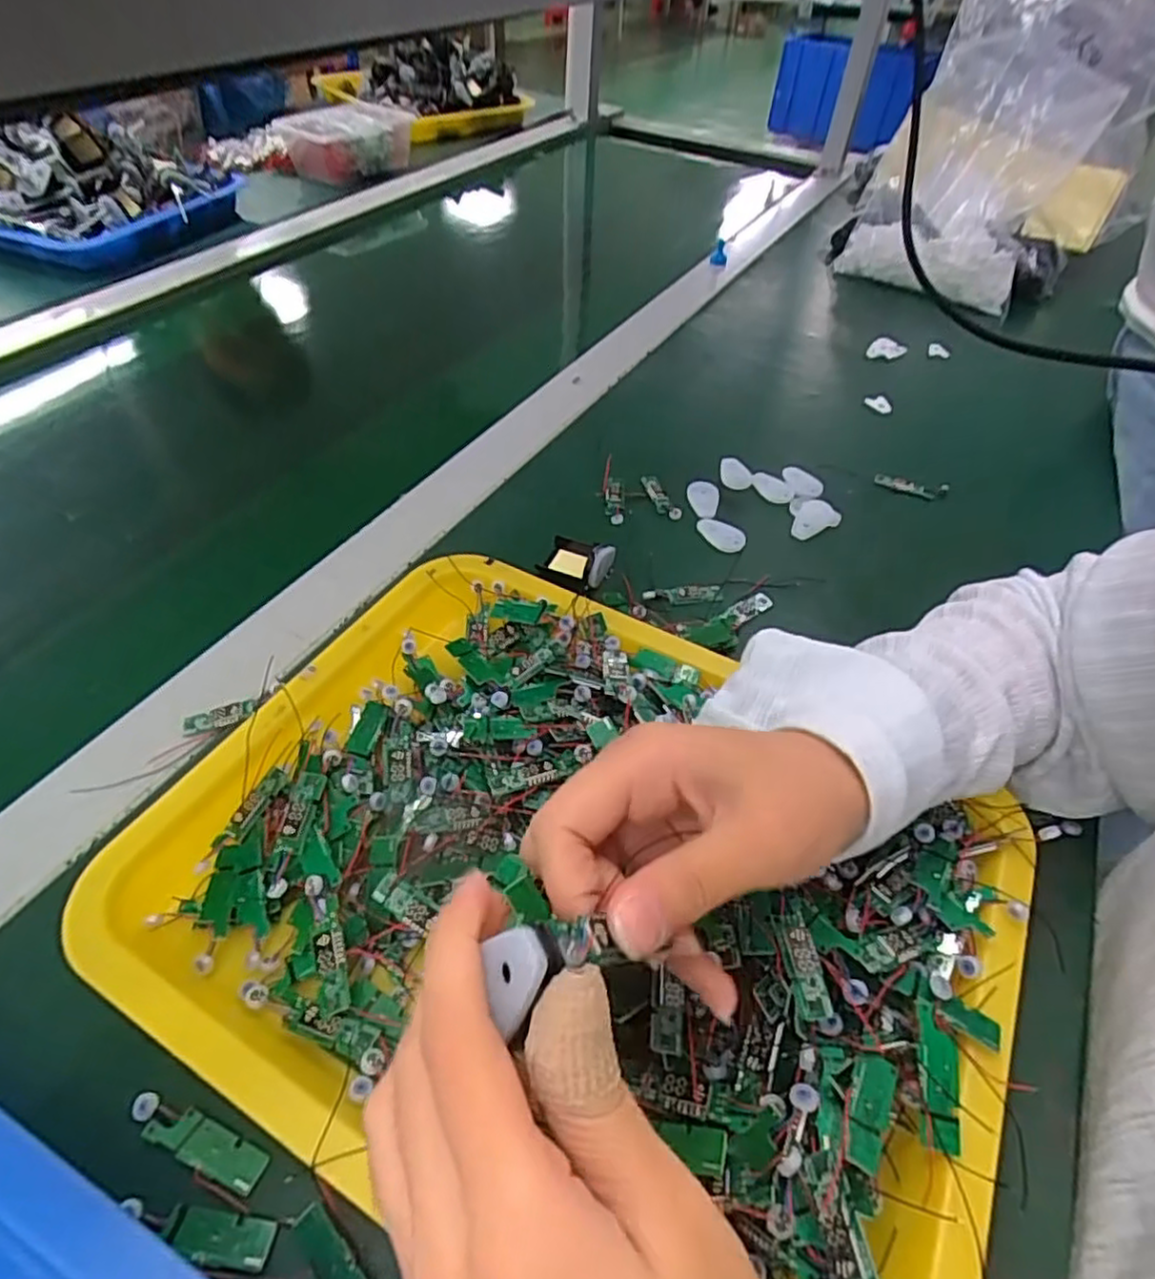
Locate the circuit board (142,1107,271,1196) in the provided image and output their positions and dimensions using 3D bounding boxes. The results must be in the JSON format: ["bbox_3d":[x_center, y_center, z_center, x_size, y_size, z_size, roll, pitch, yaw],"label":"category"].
[{"bbox_3d":[-0.127,0.173,0.239,0.042,0.005,0.013,18,49,13],"label":"circuit board"}]

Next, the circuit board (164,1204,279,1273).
[{"bbox_3d":[-0.116,0.191,0.223,0.035,0.004,0.013,7,48,3],"label":"circuit board"}]

